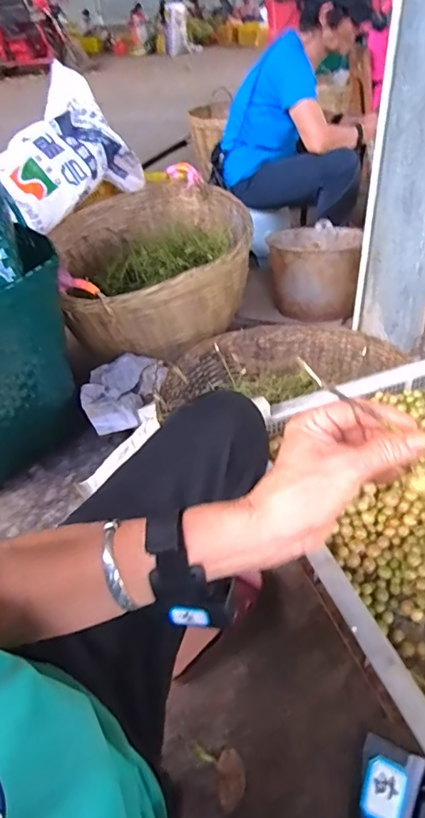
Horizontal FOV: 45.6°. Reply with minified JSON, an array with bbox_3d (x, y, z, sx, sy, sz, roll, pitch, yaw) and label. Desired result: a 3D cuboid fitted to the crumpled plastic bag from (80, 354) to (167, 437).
[{"bbox_3d":[-0.235,-0.042,1.257,0.176,0.063,0.222,9,42,18],"label":"crumpled plastic bag"}]

